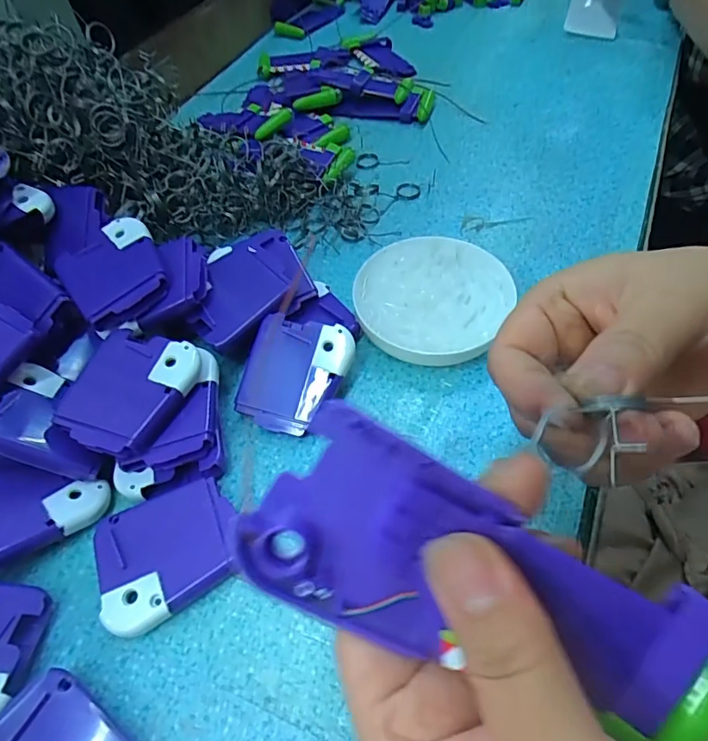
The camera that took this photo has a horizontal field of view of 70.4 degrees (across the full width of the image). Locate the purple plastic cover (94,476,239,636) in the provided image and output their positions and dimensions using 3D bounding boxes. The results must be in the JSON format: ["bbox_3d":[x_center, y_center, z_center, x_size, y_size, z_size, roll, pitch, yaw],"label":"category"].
[{"bbox_3d":[-0.082,0.081,0.223,0.058,0.012,0.052,-20,54,-10],"label":"purple plastic cover"}]

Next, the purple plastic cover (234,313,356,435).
[{"bbox_3d":[-0.031,0.003,0.268,0.052,0.014,0.060,13,75,4],"label":"purple plastic cover"}]

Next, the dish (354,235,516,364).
[{"bbox_3d":[0.044,-0.040,0.296,0.085,0.023,0.093,-2,53,3],"label":"dish"}]

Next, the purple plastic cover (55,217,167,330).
[{"bbox_3d":[-0.127,-0.052,0.270,0.050,0.018,0.058,-34,58,-19],"label":"purple plastic cover"}]

